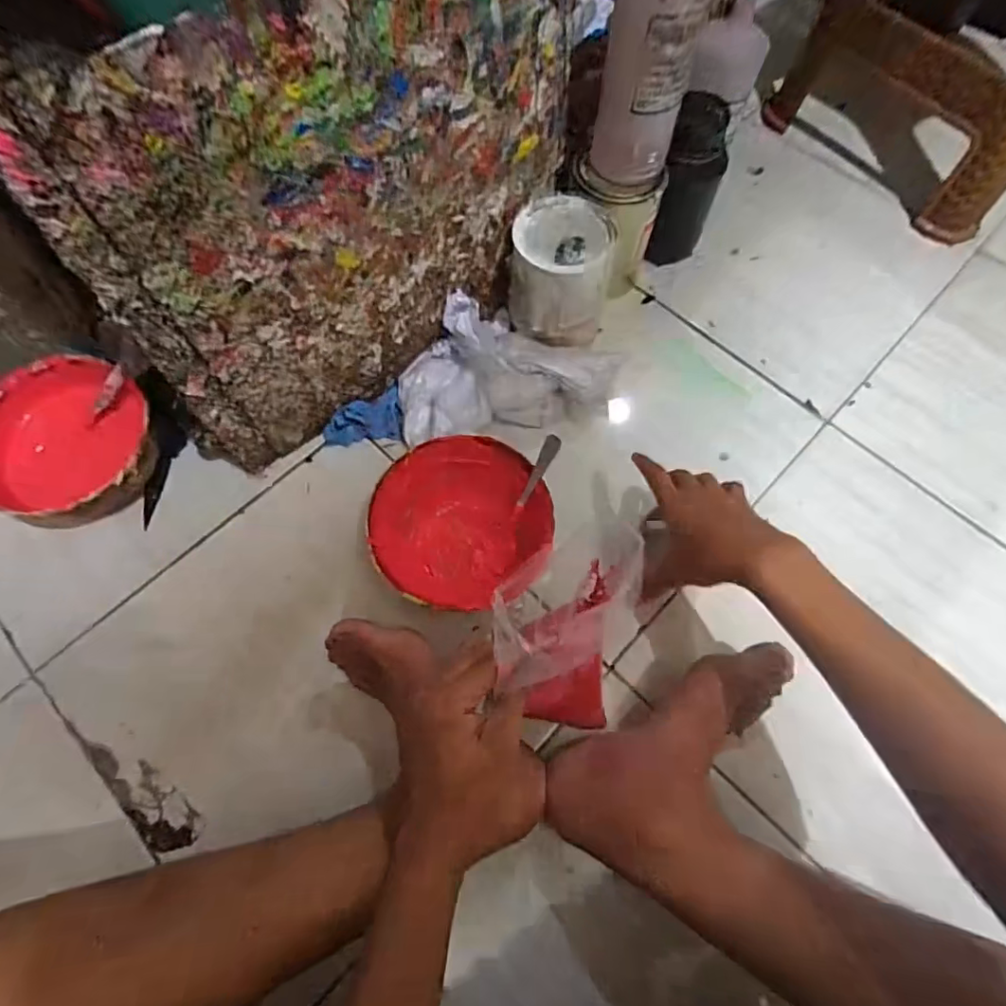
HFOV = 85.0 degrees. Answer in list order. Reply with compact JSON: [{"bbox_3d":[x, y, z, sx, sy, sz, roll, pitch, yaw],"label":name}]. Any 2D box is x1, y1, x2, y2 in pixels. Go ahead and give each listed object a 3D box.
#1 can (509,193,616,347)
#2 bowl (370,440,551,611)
[{"bbox_3d":[0.066,-0.260,0.640,0.107,0.134,0.101,0,66,0],"label":"can"},{"bbox_3d":[-0.045,0.023,0.562,0.173,0.085,0.157,-37,71,-16],"label":"bowl"}]

